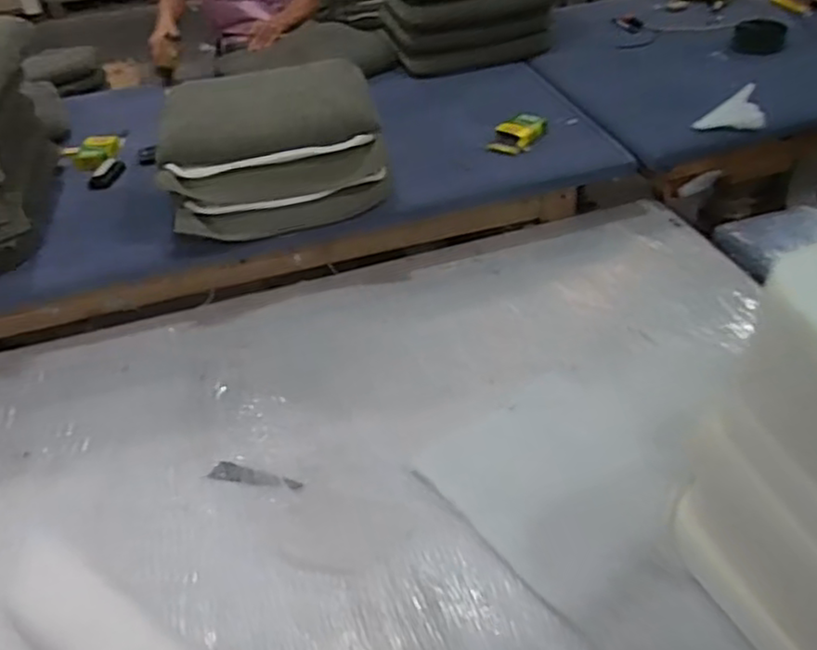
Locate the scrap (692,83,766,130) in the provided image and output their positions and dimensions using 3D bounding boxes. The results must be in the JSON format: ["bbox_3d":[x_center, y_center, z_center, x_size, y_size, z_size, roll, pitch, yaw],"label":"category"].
[{"bbox_3d":[0.774,-0.489,1.590,0.205,0.022,0.137,-33,40,-20],"label":"scrap"}]

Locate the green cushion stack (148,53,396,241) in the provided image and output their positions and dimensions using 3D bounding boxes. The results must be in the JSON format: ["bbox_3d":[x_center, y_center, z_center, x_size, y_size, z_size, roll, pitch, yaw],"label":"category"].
[{"bbox_3d":[-0.298,-0.405,1.494,0.444,0.238,0.410,-14,42,-10],"label":"green cushion stack"}]

